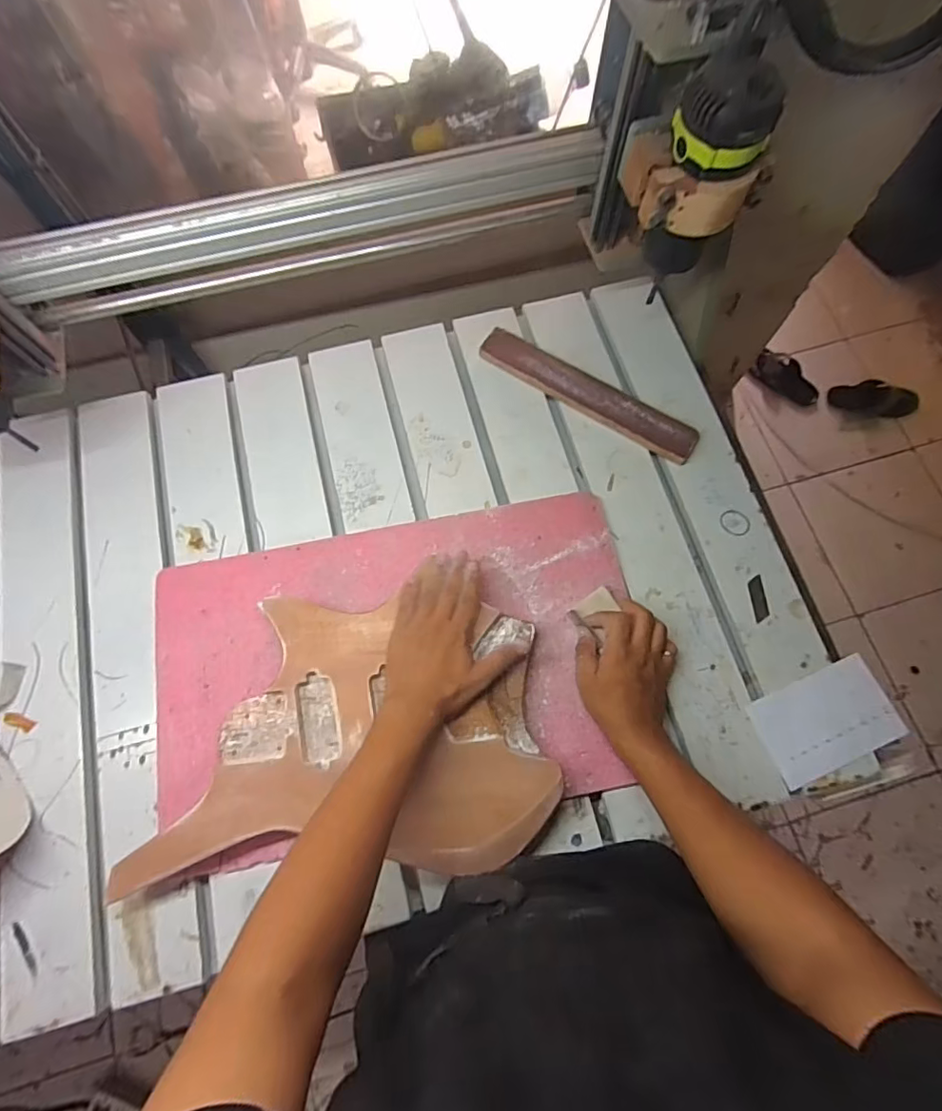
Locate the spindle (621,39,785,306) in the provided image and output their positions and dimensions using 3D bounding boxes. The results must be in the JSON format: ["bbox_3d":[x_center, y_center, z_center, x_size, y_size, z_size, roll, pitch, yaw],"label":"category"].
[{"bbox_3d":[0.211,-0.365,0.500,0.103,0.156,0.099,-16,73,-5],"label":"spindle"}]

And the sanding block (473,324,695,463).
[{"bbox_3d":[0.151,-0.211,0.708,0.302,0.023,0.052,30,75,9],"label":"sanding block"}]

